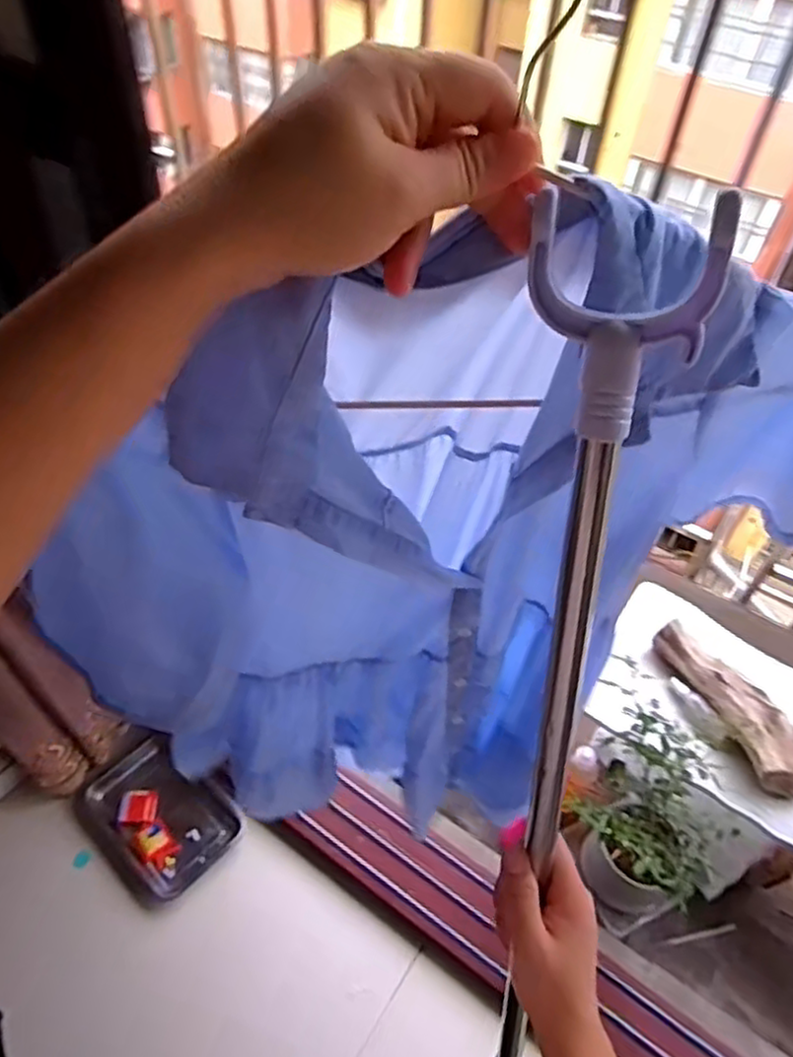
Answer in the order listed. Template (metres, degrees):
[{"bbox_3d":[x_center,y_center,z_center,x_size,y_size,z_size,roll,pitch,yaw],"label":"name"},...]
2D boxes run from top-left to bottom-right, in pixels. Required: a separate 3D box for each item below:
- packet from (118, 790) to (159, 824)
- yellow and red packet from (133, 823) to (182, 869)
[{"bbox_3d":[-0.508,0.548,1.344,0.069,0.028,0.061,-3,49,-6],"label":"packet"},{"bbox_3d":[-0.455,0.607,1.303,0.089,0.018,0.055,34,55,23],"label":"yellow and red packet"}]

